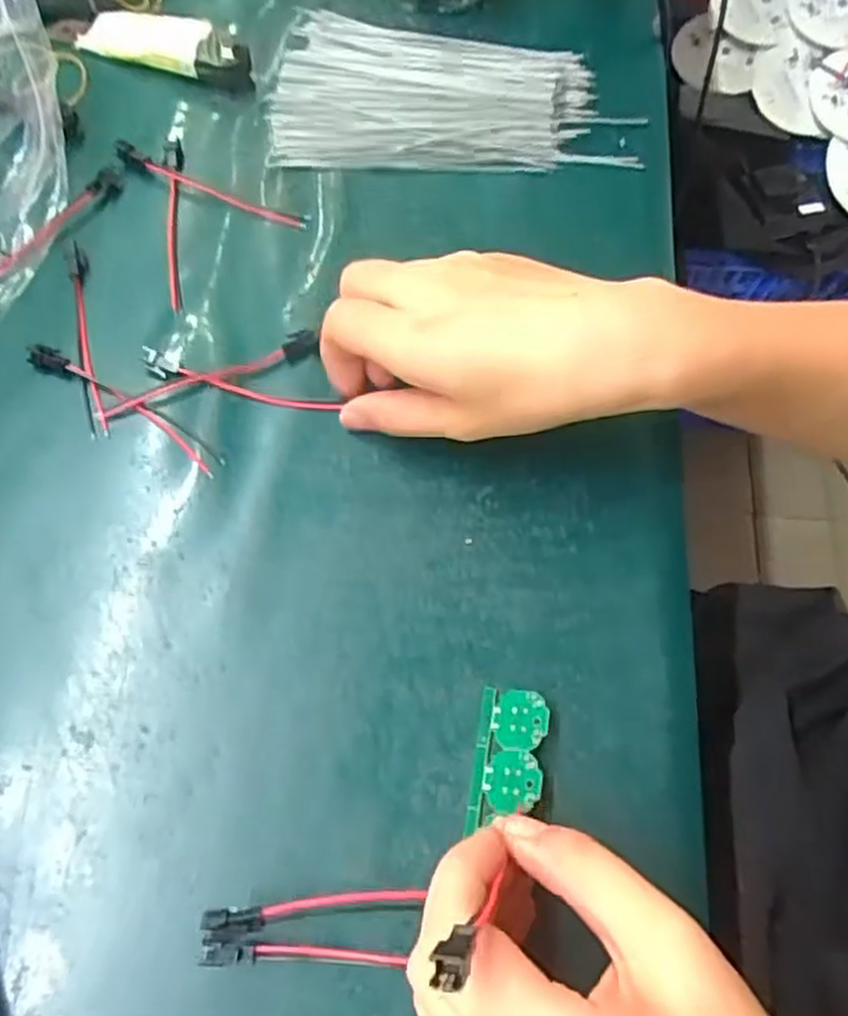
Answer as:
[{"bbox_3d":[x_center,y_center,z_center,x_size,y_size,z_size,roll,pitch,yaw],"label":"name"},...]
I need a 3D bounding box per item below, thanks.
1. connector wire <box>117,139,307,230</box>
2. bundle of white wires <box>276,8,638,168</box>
[{"bbox_3d":[-0.105,-0.160,0.373,0.101,0.012,0.012,21,68,6],"label":"connector wire"},{"bbox_3d":[0.014,-0.225,0.405,0.185,0.019,0.099,0,67,-3],"label":"bundle of white wires"}]

